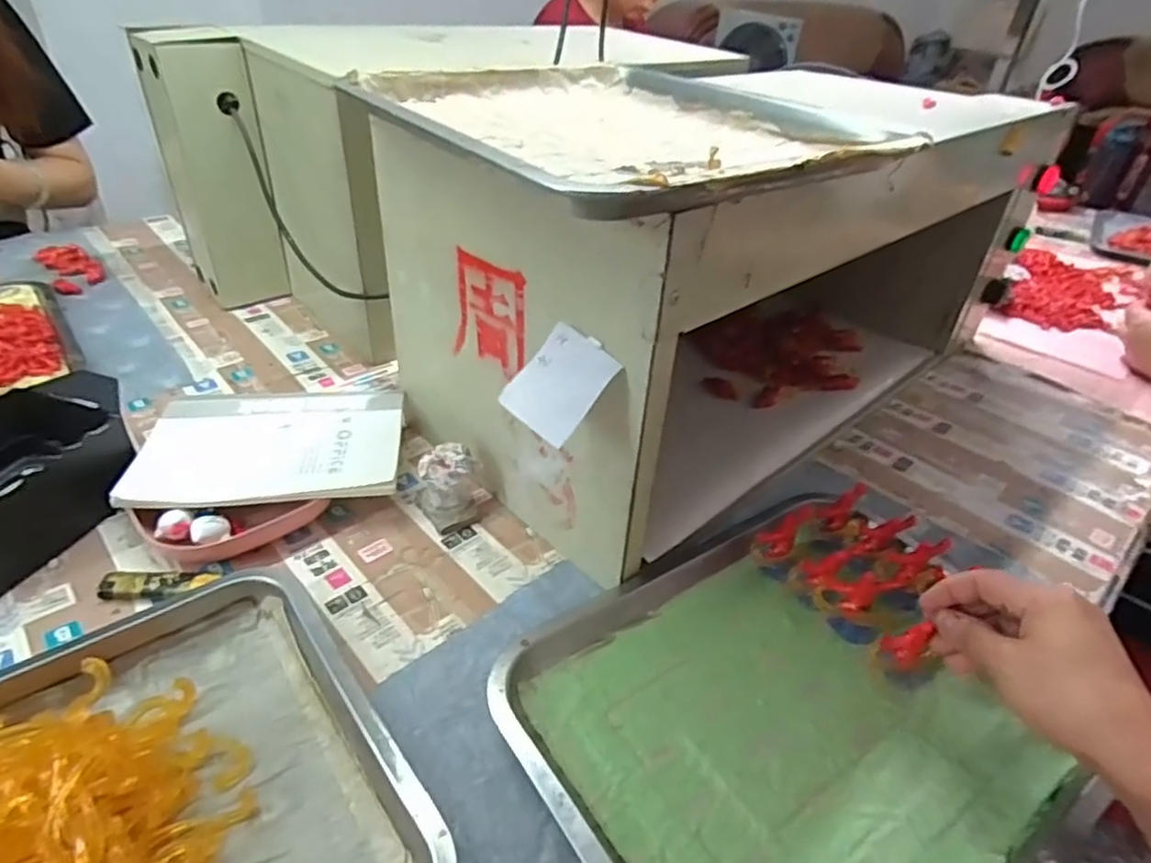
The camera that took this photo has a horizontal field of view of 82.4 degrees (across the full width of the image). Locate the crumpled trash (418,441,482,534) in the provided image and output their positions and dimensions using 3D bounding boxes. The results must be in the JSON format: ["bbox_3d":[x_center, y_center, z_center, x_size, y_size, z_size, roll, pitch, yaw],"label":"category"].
[{"bbox_3d":[-0.095,0.039,0.521,0.053,0.055,0.051,-13,40,-23],"label":"crumpled trash"}]

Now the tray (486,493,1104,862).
[{"bbox_3d":[0.113,0.176,0.387,0.265,0.026,0.258,-21,44,-31],"label":"tray"}]

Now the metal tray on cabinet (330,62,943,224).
[{"bbox_3d":[0.033,-0.199,0.418,0.224,0.027,0.307,-25,46,-34],"label":"metal tray on cabinet"}]

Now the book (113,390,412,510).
[{"bbox_3d":[-0.241,0.008,0.531,0.193,0.012,0.131,-2,37,-10],"label":"book"}]

